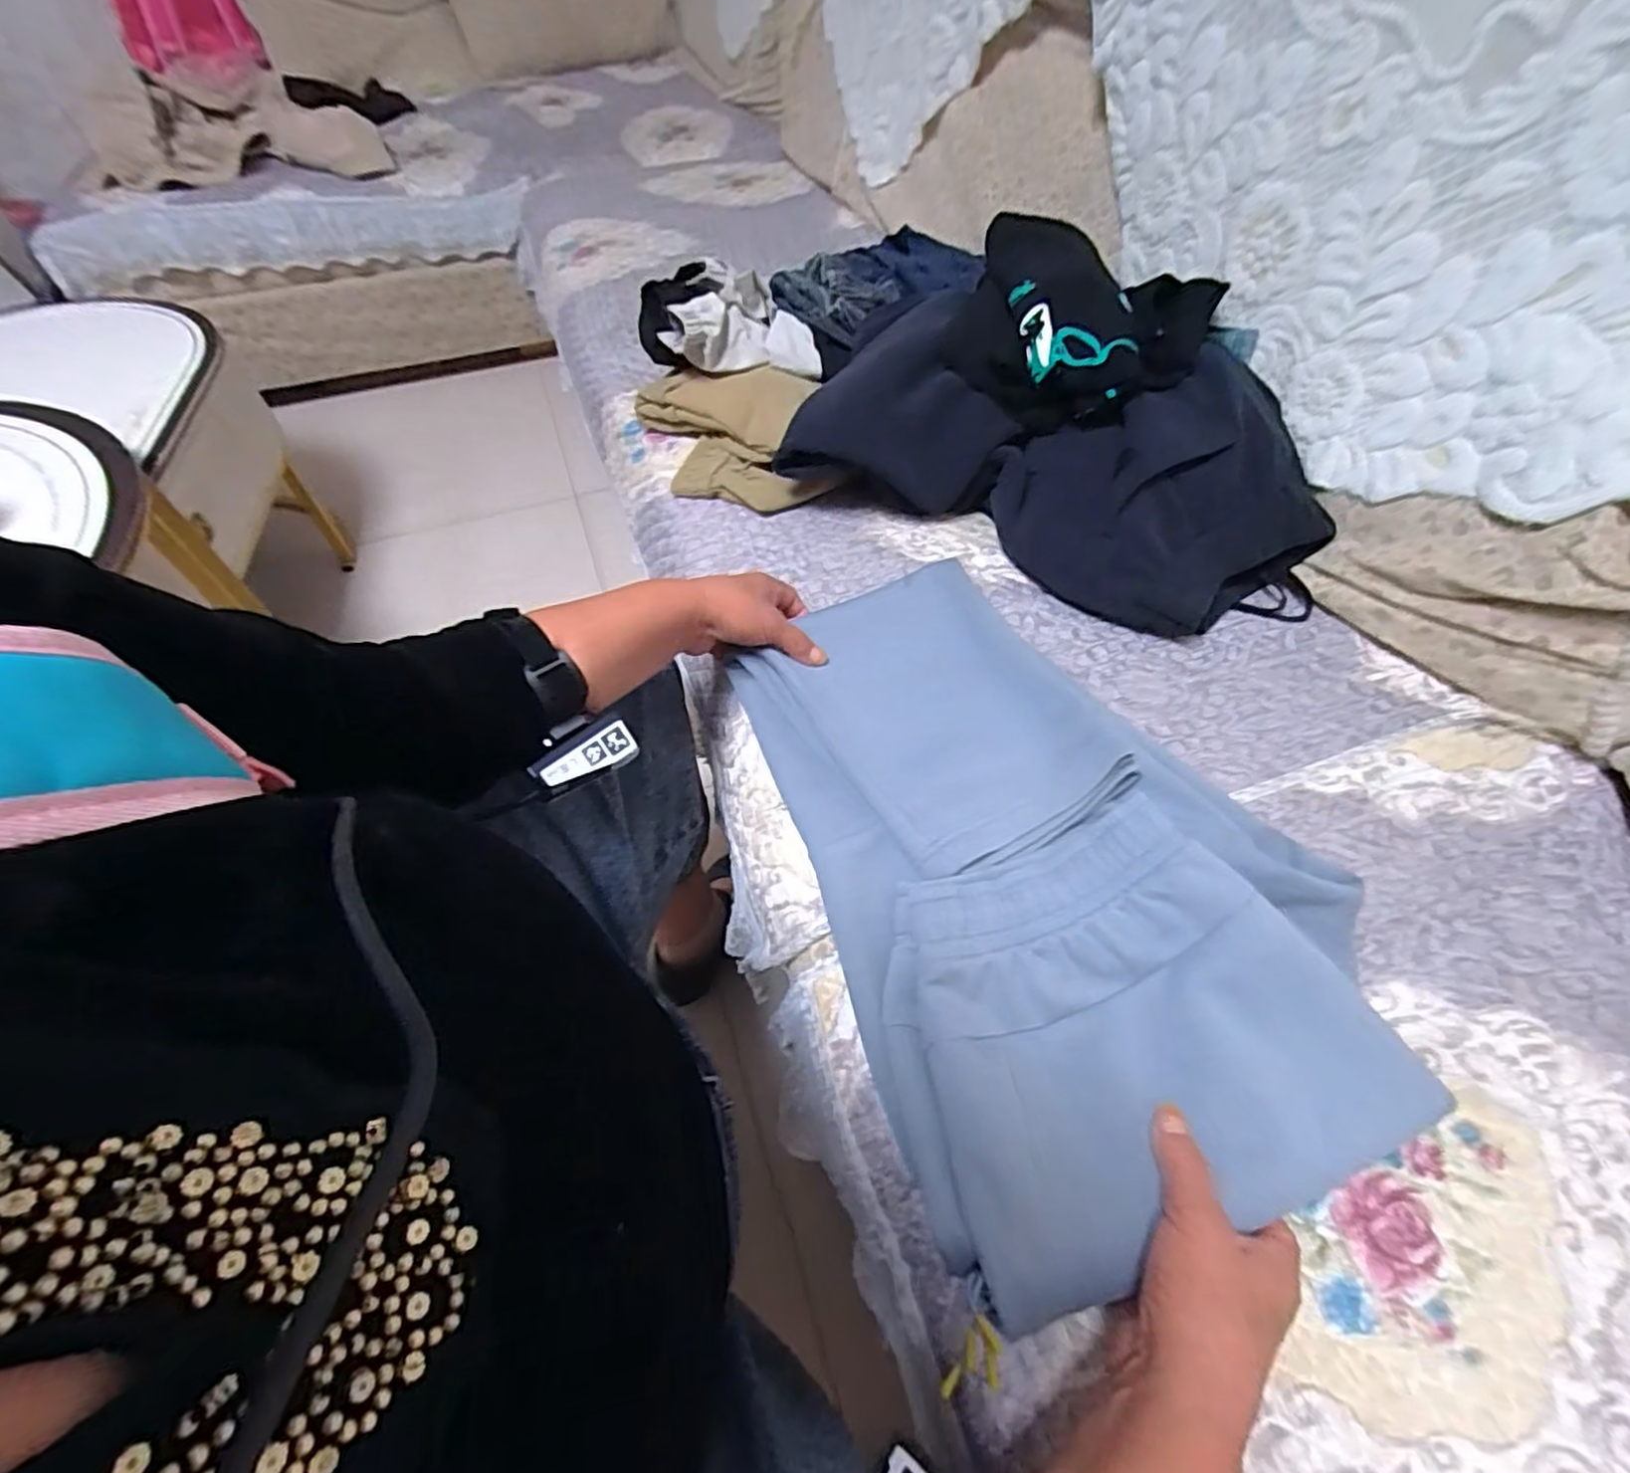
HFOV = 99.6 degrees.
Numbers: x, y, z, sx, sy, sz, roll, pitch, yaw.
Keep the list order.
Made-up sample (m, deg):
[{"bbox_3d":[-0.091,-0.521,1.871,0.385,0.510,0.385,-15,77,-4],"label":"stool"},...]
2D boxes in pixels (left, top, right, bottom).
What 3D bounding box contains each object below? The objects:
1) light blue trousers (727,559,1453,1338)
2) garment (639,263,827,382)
[{"bbox_3d":[0.146,0.061,0.479,0.300,0.045,0.474,-16,56,-11],"label":"light blue trousers"},{"bbox_3d":[-0.098,-0.462,0.776,0.206,0.083,0.108,-1,55,1],"label":"garment"}]

